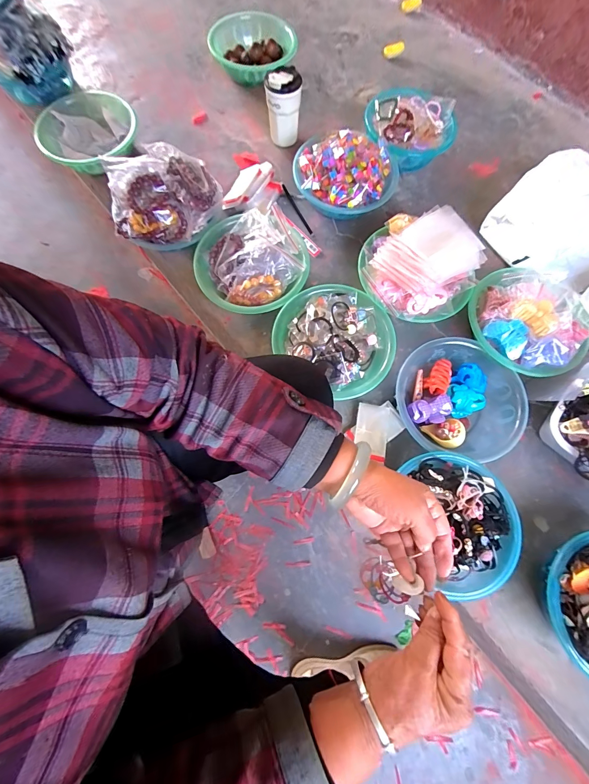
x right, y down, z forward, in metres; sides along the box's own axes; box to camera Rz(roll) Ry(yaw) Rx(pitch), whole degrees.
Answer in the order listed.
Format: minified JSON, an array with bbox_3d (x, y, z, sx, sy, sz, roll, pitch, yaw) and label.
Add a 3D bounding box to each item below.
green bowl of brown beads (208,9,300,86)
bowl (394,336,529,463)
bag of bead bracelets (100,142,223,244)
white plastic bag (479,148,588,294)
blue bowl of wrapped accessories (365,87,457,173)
[{"bbox_3d":[-0.113,-0.923,0.863,0.224,0.065,0.181,40,76,10],"label":"green bowl of brown beads"},{"bbox_3d":[0.316,0.012,0.633,0.225,0.076,0.207,0,73,-1],"label":"bowl"},{"bbox_3d":[-0.280,-0.419,0.687,0.236,0.086,0.167,-10,74,-4],"label":"bag of bead bracelets"},{"bbox_3d":[0.620,-0.385,0.726,0.299,0.088,0.287,-38,78,-12],"label":"white plastic bag"},{"bbox_3d":[0.282,-0.649,0.798,0.209,0.095,0.184,-10,74,-4],"label":"blue bowl of wrapped accessories"}]

